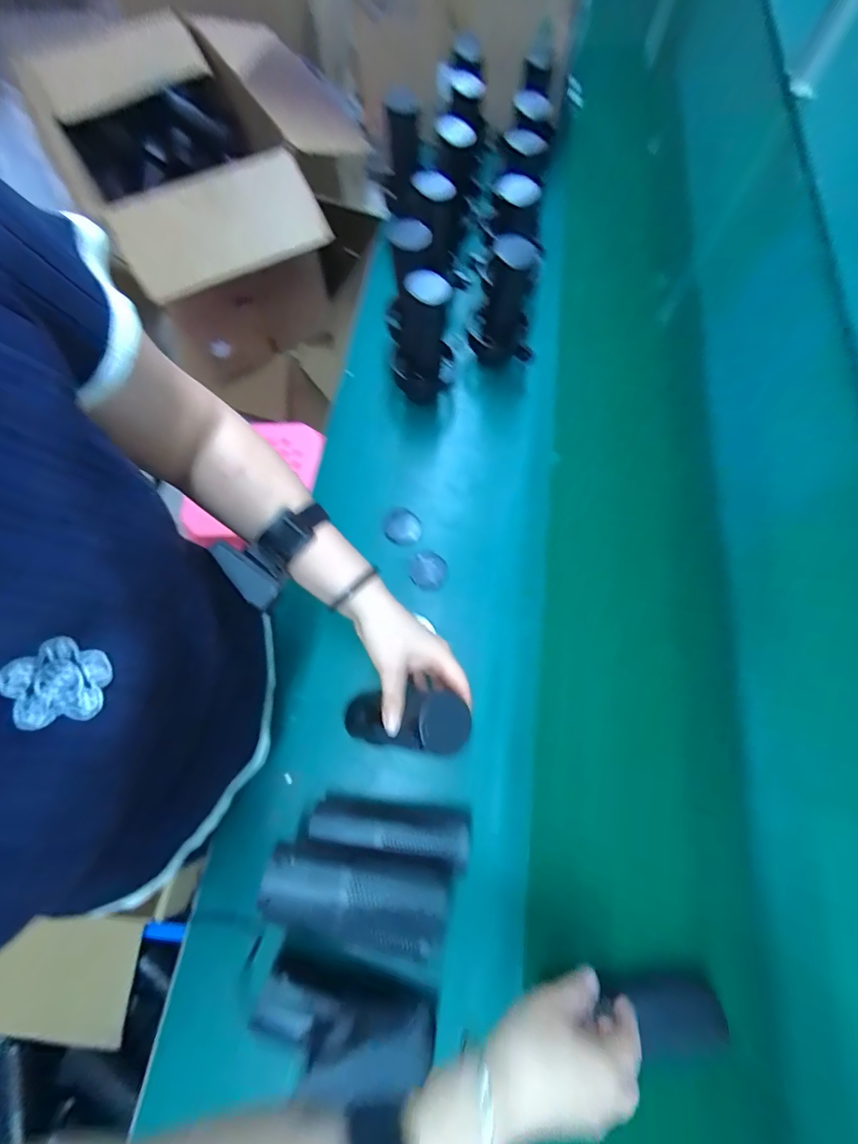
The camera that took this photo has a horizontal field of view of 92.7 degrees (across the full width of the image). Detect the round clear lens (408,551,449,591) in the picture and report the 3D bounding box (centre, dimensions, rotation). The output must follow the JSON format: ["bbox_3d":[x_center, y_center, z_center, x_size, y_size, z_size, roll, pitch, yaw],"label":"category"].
[{"bbox_3d":[0.000,-0.001,0.552,0.050,0.004,0.052,0,71,-1],"label":"round clear lens"}]

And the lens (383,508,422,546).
[{"bbox_3d":[-0.035,-0.063,0.578,0.057,0.006,0.056,0,71,-1],"label":"lens"}]

